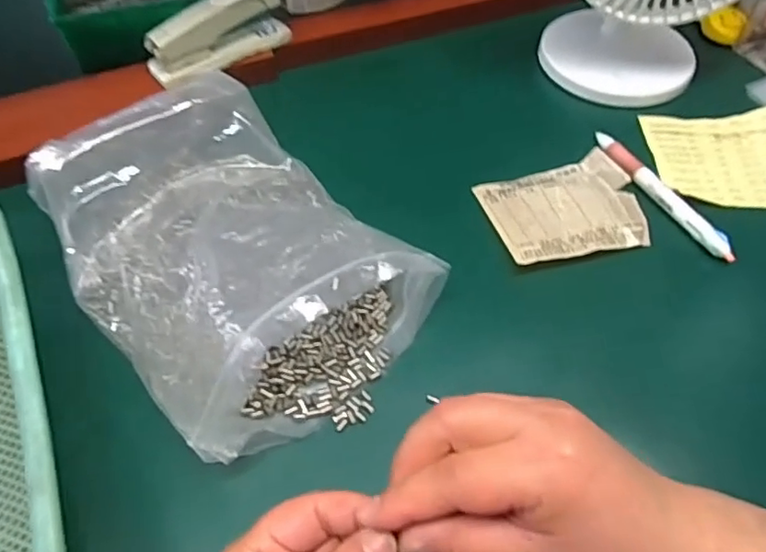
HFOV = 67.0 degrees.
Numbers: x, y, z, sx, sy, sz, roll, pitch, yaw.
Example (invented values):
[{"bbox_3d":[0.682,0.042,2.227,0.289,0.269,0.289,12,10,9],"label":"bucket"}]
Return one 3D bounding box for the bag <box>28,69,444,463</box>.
[{"bbox_3d":[-0.092,-0.021,0.358,0.176,0.061,0.242,-37,62,-25],"label":"bag"}]

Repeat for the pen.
[{"bbox_3d":[0.208,-0.064,0.435,0.016,0.010,0.141,-23,57,-17],"label":"pen"}]

